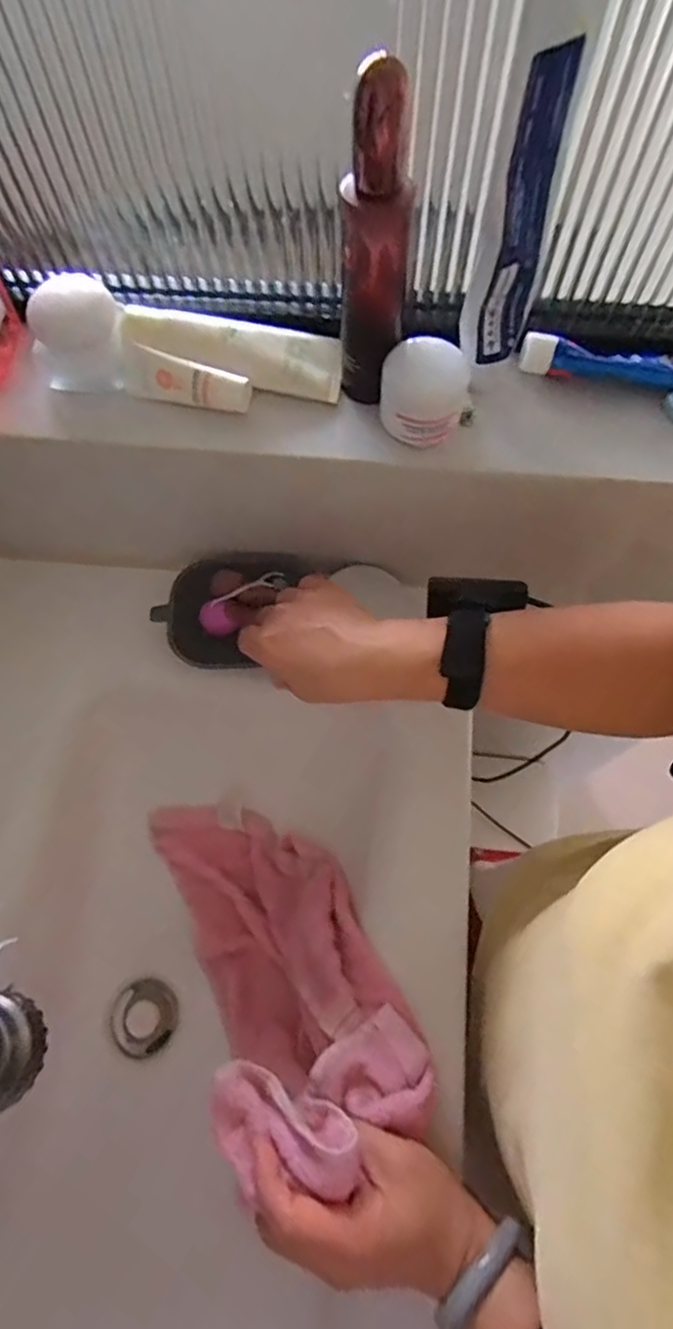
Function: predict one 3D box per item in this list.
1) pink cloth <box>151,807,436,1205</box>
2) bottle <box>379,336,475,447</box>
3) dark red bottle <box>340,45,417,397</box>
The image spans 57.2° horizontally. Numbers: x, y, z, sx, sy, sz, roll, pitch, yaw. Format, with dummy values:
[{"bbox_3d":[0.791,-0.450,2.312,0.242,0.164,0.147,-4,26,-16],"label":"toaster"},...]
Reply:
[{"bbox_3d":[-0.046,0.228,0.484,0.141,0.107,0.315,-37,35,-14],"label":"pink cloth"},{"bbox_3d":[0.061,-0.184,0.428,0.053,0.053,0.059,36,72,14],"label":"bottle"},{"bbox_3d":[0.023,-0.241,0.380,0.041,0.186,0.040,3,67,2],"label":"dark red bottle"}]

